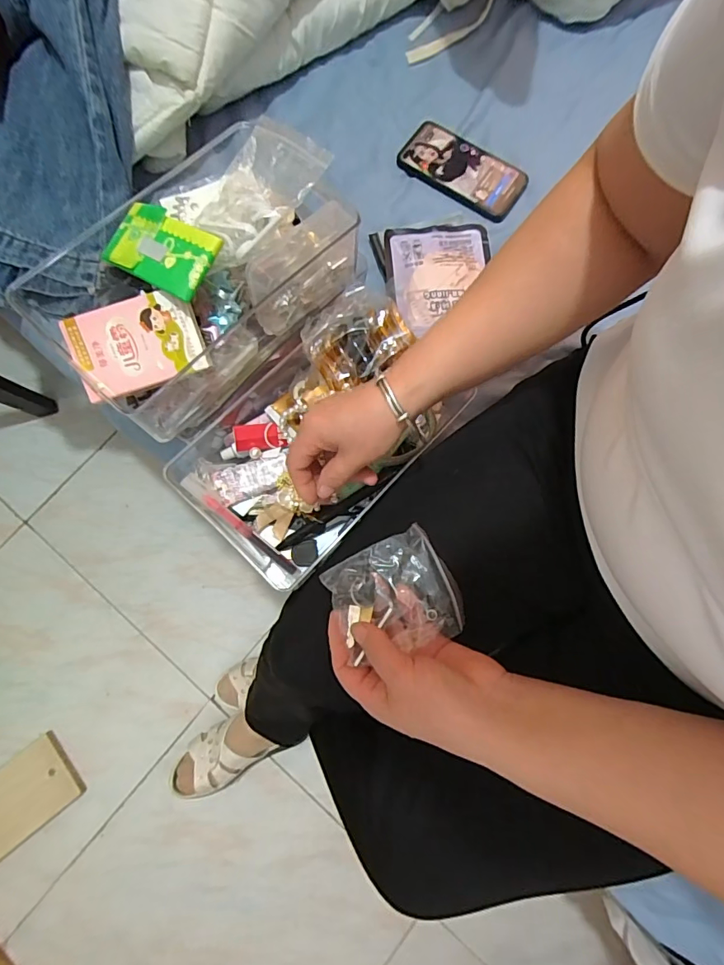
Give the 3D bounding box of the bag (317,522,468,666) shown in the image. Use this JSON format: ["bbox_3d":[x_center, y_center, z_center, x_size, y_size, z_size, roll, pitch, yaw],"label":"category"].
[{"bbox_3d":[0.025,0.085,0.348,0.088,0.017,0.081,-26,80,-5],"label":"bag"}]

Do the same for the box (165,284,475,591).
[{"bbox_3d":[-0.045,-0.042,0.434,0.245,0.081,0.161,-44,82,-8],"label":"box"}]

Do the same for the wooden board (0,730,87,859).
[{"bbox_3d":[-0.590,0.540,0.762,0.231,0.007,0.115,-38,81,-7],"label":"wooden board"}]

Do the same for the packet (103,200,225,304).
[{"bbox_3d":[-0.154,-0.177,0.350,0.099,0.009,0.053,30,91,18],"label":"packet"}]

